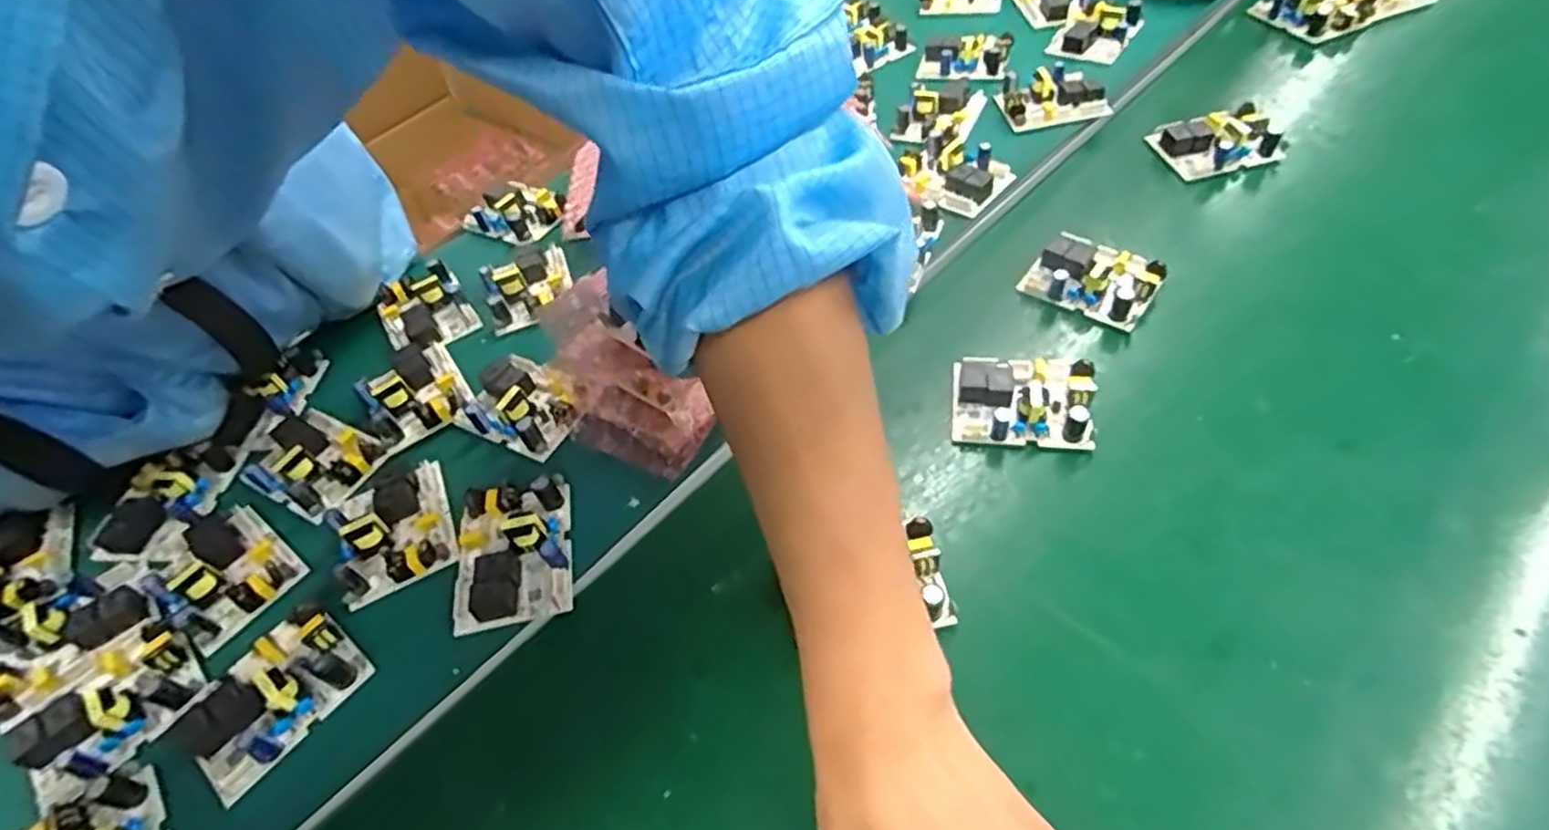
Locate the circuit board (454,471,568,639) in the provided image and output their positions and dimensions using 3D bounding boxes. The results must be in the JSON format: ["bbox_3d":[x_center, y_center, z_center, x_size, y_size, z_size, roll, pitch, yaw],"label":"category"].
[{"bbox_3d":[-0.143,0.073,0.399,0.060,0.026,0.077,-11,52,-1],"label":"circuit board"}]

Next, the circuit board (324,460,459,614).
[{"bbox_3d":[-0.221,0.062,0.418,0.061,0.022,0.081,-25,53,-12],"label":"circuit board"}]

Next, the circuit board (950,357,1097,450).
[{"bbox_3d":[0.149,-0.011,0.441,0.079,0.028,0.059,2,53,10],"label":"circuit board"}]

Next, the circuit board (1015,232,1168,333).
[{"bbox_3d":[0.218,-0.094,0.502,0.079,0.026,0.056,31,62,28],"label":"circuit board"}]

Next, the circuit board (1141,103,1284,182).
[{"bbox_3d":[0.348,-0.215,0.576,0.082,0.026,0.055,-6,52,3],"label":"circuit board"}]

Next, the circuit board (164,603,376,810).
[{"bbox_3d":[-0.251,0.137,0.360,0.058,0.025,0.080,27,60,26],"label":"circuit board"}]

